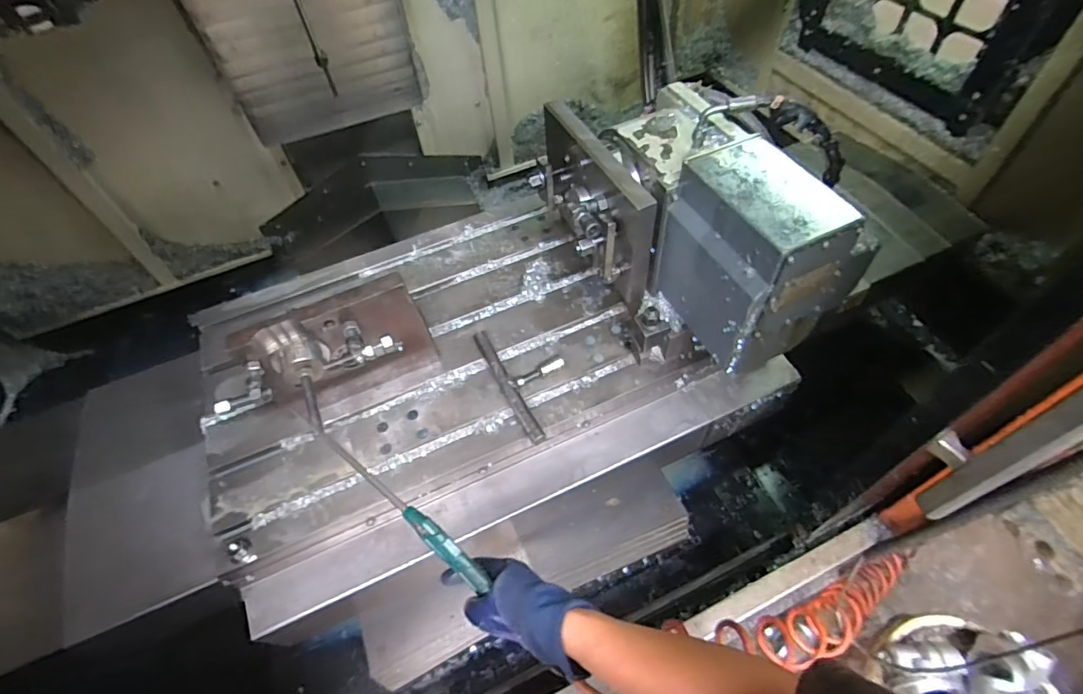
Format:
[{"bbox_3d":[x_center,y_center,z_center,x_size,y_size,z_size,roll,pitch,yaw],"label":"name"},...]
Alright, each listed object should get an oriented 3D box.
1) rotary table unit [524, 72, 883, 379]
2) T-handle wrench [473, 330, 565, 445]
[{"bbox_3d":[0.230,-0.187,0.811,0.339,0.323,0.445,-24,56,-12],"label":"rotary table unit"},{"bbox_3d":[-0.020,0.043,0.870,0.108,0.033,0.235,-25,56,-12],"label":"T-handle wrench"}]

